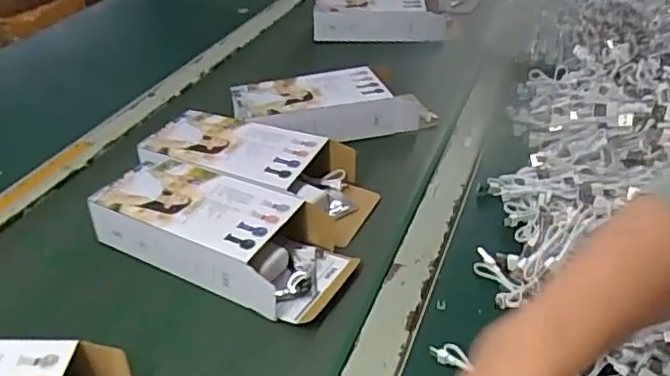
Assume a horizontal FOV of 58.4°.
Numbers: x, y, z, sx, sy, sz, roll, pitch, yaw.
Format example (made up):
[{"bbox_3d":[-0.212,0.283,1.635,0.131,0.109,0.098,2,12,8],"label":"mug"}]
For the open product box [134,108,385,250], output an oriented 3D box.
[{"bbox_3d":[-0.085,-0.016,0.652,0.251,0.054,0.126,13,38,21],"label":"open product box"}]

